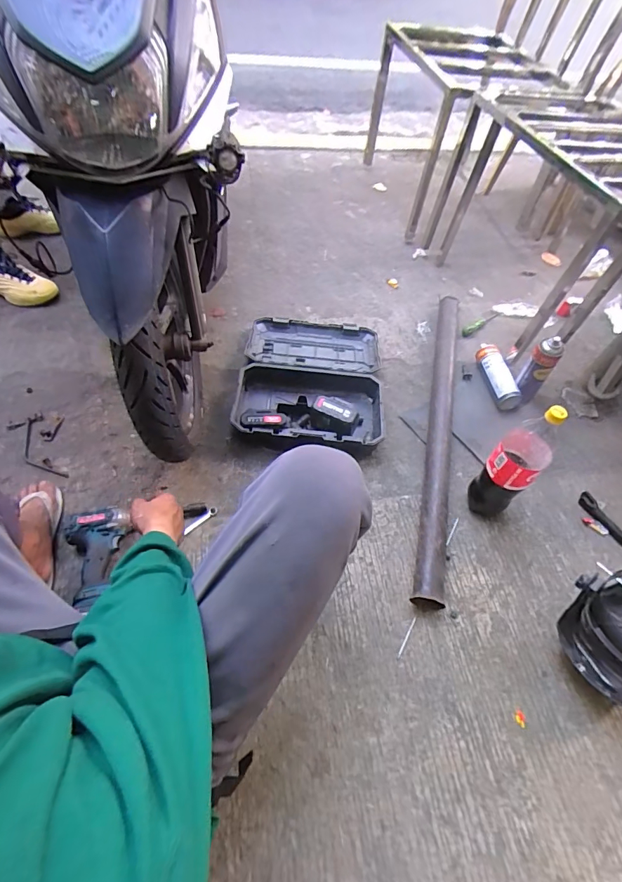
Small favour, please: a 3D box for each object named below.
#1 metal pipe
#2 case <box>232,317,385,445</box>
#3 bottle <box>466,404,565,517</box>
[{"bbox_3d":[0.346,-0.063,1.119,0.071,0.050,1.003,13,55,5],"label":"metal pipe"},{"bbox_3d":[0.003,-0.193,1.154,0.376,0.106,0.439,4,55,-1],"label":"case"},{"bbox_3d":[0.407,0.061,0.868,0.078,0.320,0.089,-34,64,-25],"label":"bottle"}]

